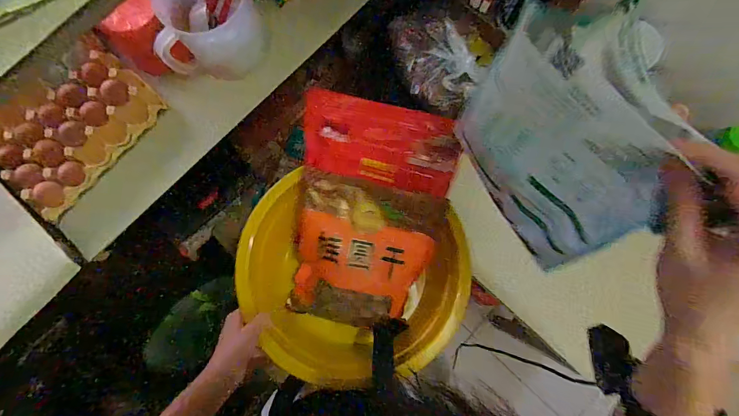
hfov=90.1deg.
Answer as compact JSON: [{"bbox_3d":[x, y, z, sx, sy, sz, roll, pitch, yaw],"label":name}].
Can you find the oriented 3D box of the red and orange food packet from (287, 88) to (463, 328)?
[{"bbox_3d":[0.000,0.016,0.589,0.228,0.038,0.355,9,97,3],"label":"red and orange food packet"}]

